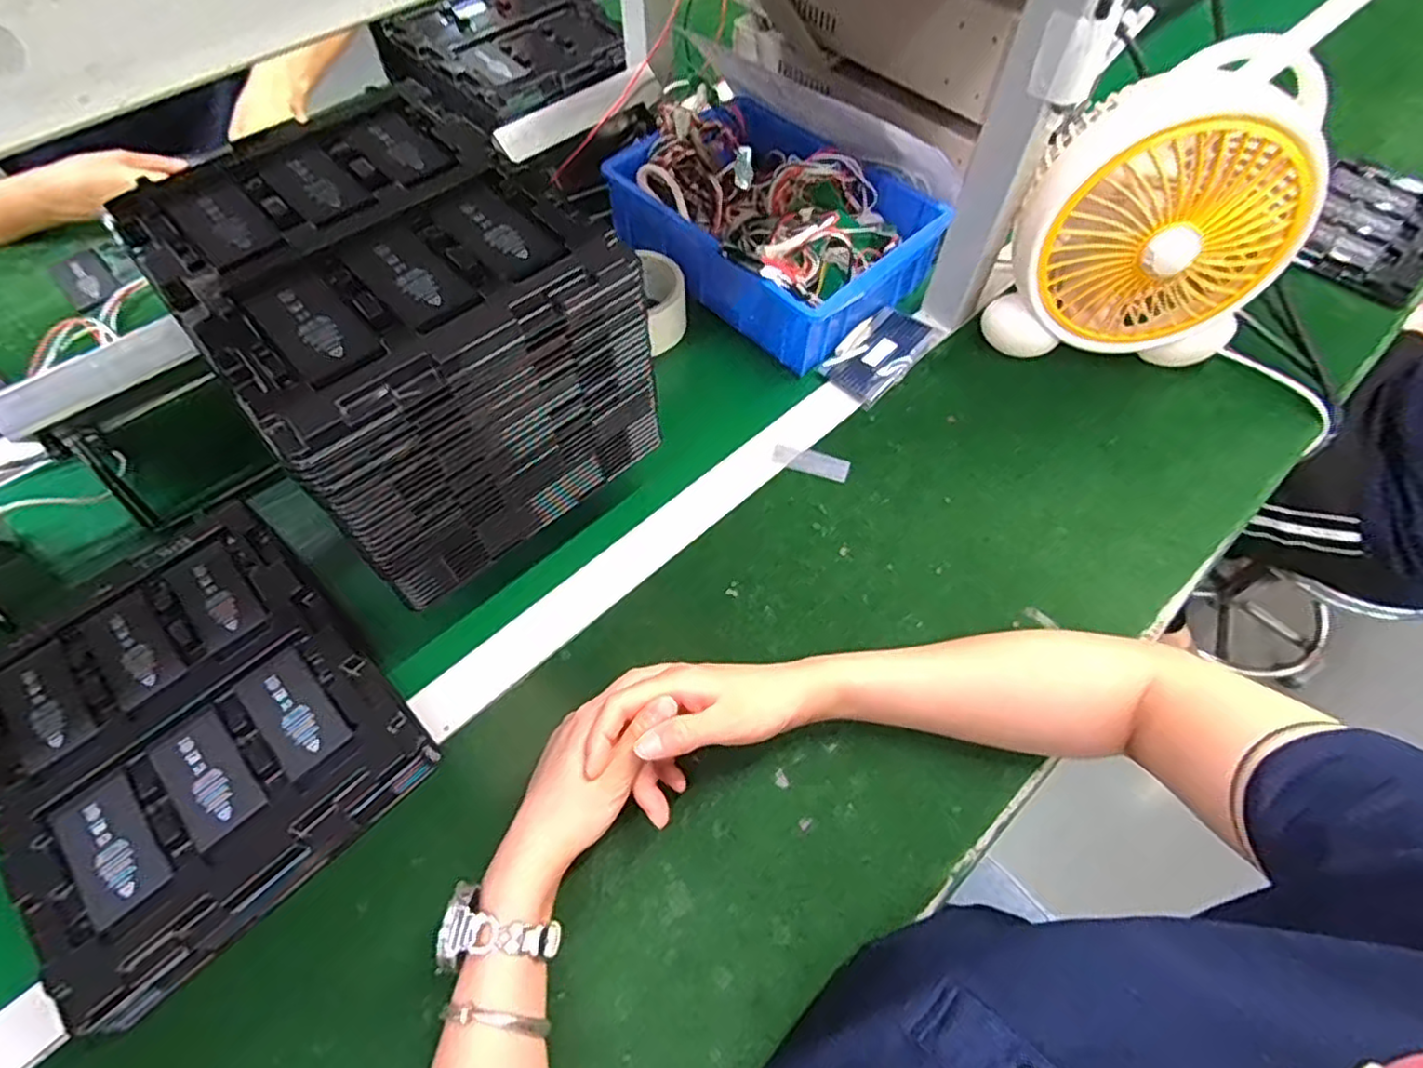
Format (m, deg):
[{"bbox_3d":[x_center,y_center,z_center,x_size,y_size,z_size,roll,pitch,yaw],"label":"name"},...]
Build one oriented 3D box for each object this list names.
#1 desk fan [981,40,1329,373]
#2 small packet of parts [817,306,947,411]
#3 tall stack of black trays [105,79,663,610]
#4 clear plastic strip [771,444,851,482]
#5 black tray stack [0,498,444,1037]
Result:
[{"bbox_3d":[0.367,-0.253,0.567,0.210,0.227,0.099,5,61,2],"label":"desk fan"},{"bbox_3d":[0.160,-0.173,0.650,0.066,0.011,0.115,37,67,18],"label":"small packet of parts"},{"bbox_3d":[-0.205,-0.143,0.467,0.209,0.157,0.271,-37,67,-19],"label":"tall stack of black trays"},{"bbox_3d":[0.086,-0.063,0.594,0.067,0.004,0.022,20,68,14],"label":"clear plastic strip"},{"bbox_3d":[-0.350,0.126,0.459,0.216,0.039,0.273,-40,68,-20],"label":"black tray stack"}]

